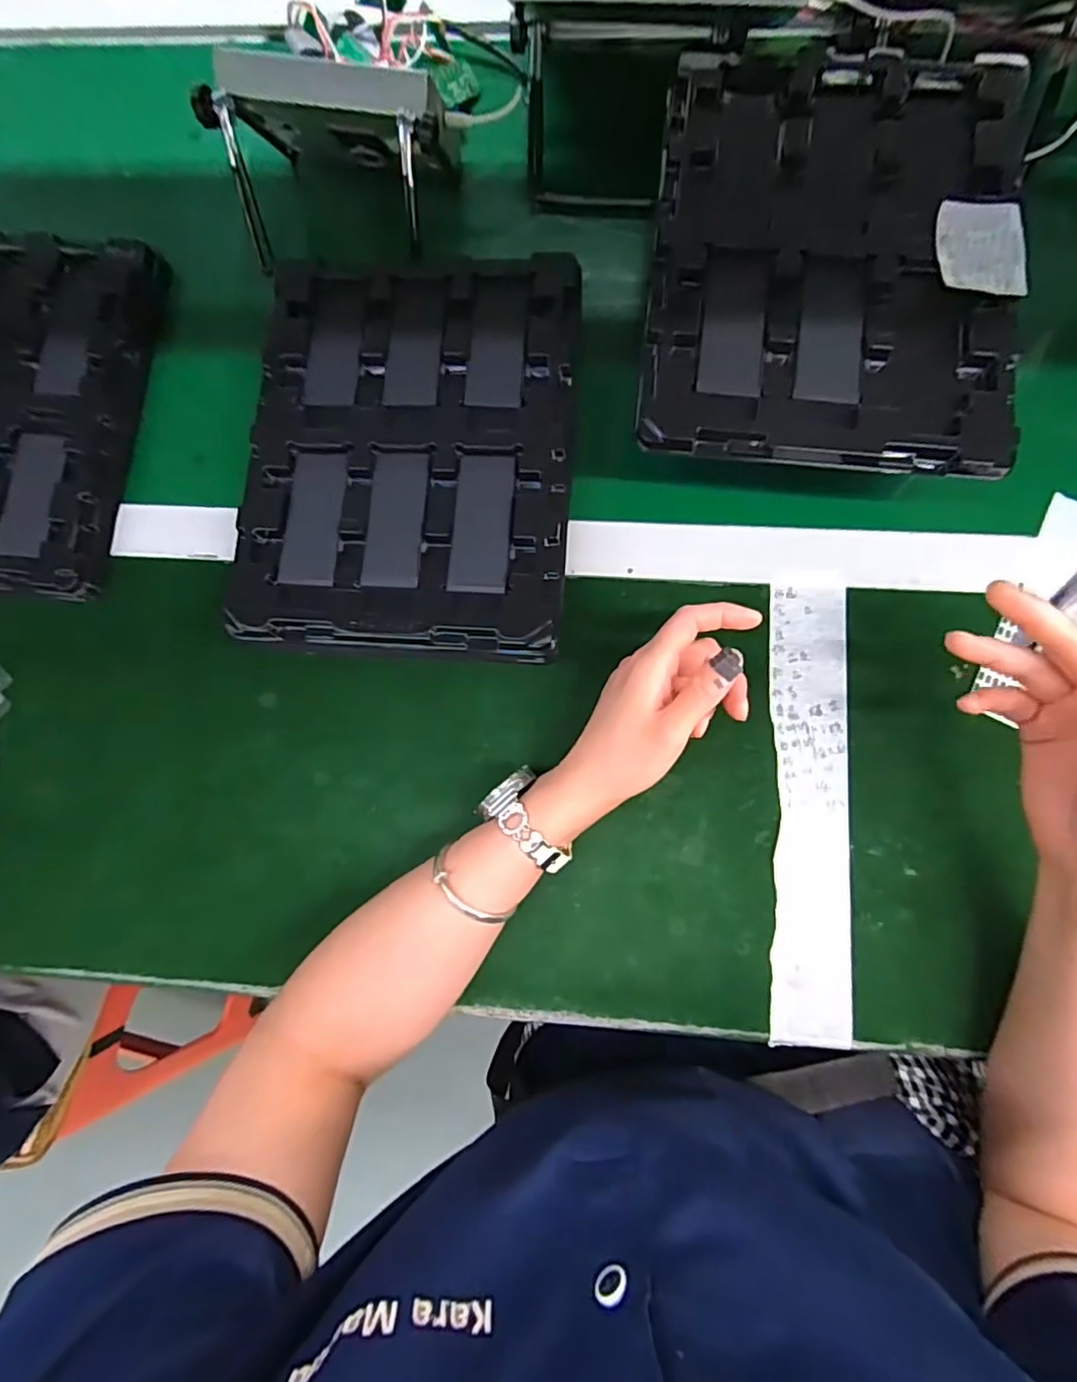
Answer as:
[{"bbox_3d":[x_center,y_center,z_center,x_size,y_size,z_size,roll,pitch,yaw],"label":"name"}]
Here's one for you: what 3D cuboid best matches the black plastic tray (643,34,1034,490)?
[{"bbox_3d":[0.183,-0.277,0.367,0.216,0.015,0.283,6,84,5],"label":"black plastic tray"}]

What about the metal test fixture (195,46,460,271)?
[{"bbox_3d":[-0.149,-0.379,0.422,0.168,0.082,0.116,9,84,5],"label":"metal test fixture"}]

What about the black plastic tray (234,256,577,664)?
[{"bbox_3d":[-0.087,-0.160,0.413,0.216,0.045,0.272,4,84,4],"label":"black plastic tray"}]

